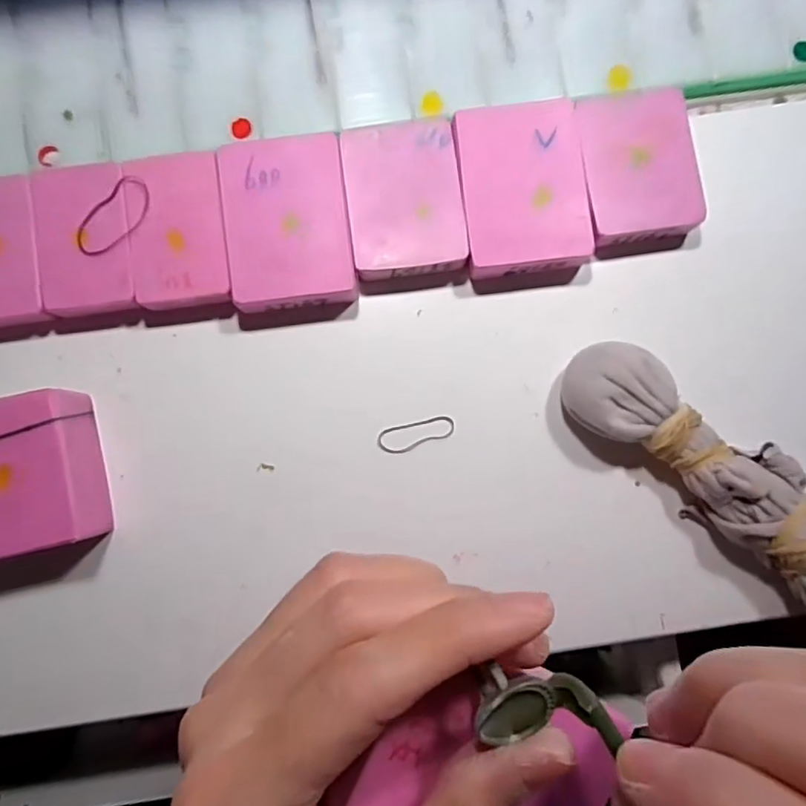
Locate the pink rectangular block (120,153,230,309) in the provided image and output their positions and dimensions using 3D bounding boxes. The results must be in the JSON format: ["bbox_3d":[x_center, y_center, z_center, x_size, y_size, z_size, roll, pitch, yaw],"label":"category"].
[{"bbox_3d":[-0.107,-0.081,0.278,0.044,0.015,0.068,-7,85,0],"label":"pink rectangular block"}]

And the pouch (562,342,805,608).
[{"bbox_3d":[0.150,0.027,0.265,0.164,0.046,0.056,40,87,4],"label":"pouch"}]

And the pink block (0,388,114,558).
[{"bbox_3d":[-0.167,0.033,0.266,0.053,0.036,0.071,-11,85,0],"label":"pink block"}]

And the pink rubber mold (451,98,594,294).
[{"bbox_3d":[0.057,-0.100,0.282,0.059,0.016,0.083,-8,85,0],"label":"pink rubber mold"}]

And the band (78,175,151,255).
[{"bbox_3d":[-0.135,-0.087,0.272,0.021,0.004,0.043,43,87,4],"label":"band"}]

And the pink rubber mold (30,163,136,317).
[{"bbox_3d":[-0.151,-0.077,0.278,0.044,0.014,0.067,-9,85,0],"label":"pink rubber mold"}]

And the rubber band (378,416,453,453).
[{"bbox_3d":[0.007,0.016,0.285,0.038,0.004,0.013,-13,85,-1],"label":"rubber band"}]

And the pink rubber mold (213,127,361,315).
[{"bbox_3d":[-0.055,-0.086,0.280,0.057,0.016,0.078,-7,85,0],"label":"pink rubber mold"}]

